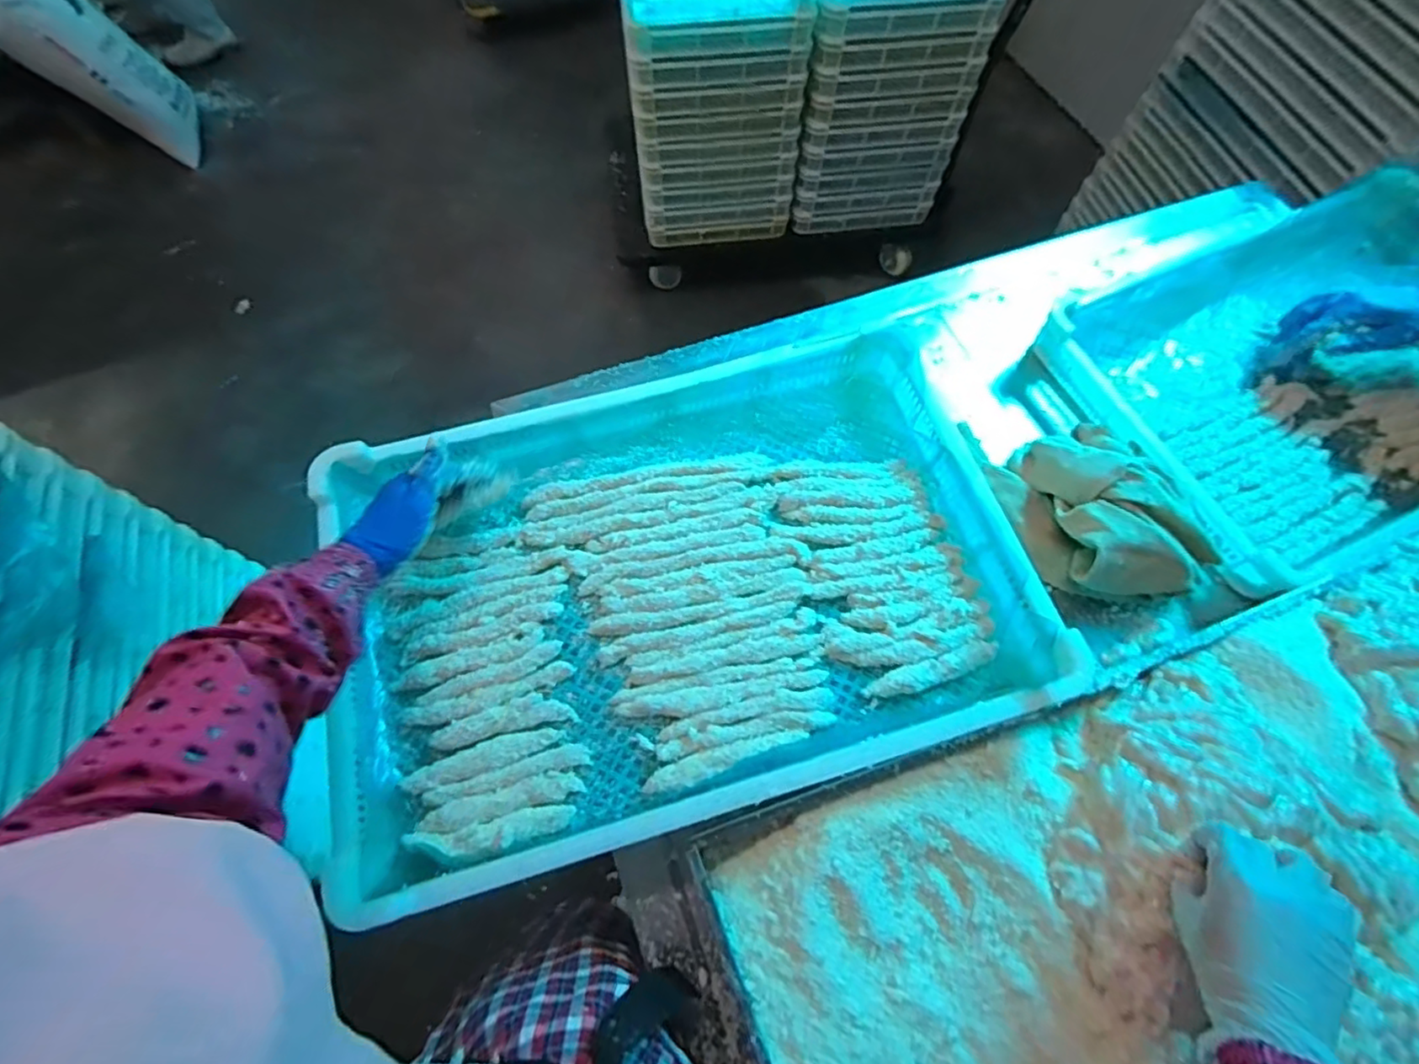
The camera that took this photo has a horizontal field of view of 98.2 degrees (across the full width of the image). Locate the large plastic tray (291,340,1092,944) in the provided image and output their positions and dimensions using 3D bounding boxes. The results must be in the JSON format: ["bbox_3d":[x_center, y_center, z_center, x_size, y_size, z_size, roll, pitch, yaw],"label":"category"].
[{"bbox_3d":[-0.030,0.043,0.540,0.600,0.068,0.389,-16,62,-8],"label":"large plastic tray"}]

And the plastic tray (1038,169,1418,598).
[{"bbox_3d":[0.744,-0.211,0.723,0.639,0.060,0.407,-23,69,-9],"label":"plastic tray"}]

